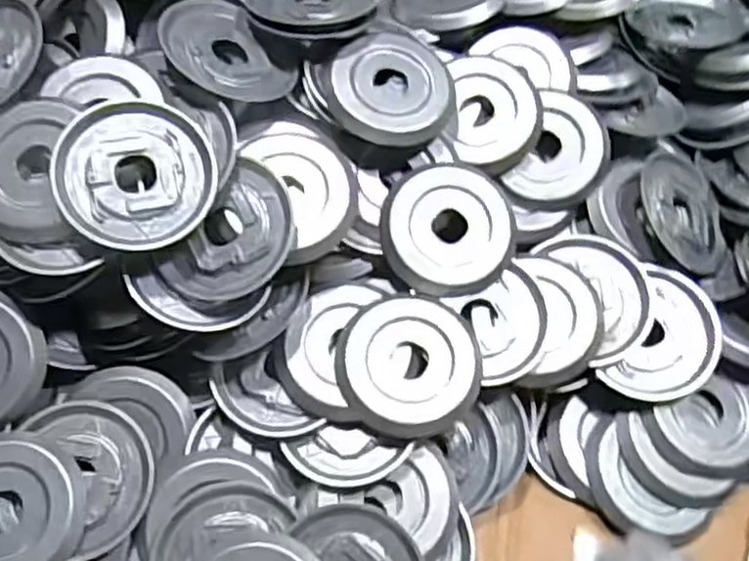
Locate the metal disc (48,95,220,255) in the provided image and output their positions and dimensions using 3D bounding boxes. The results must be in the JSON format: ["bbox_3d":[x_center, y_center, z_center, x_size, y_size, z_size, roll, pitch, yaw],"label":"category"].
[{"bbox_3d":[-0.131,-0.059,0.410,0.083,0.008,0.080,2,80,-12],"label":"metal disc"}]

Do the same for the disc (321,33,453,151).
[{"bbox_3d":[0.008,-0.122,0.471,0.080,0.012,0.081,5,67,-12],"label":"disc"}]

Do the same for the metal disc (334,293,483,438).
[{"bbox_3d":[0.020,0.048,0.433,0.081,0.009,0.083,0,65,0],"label":"metal disc"}]

